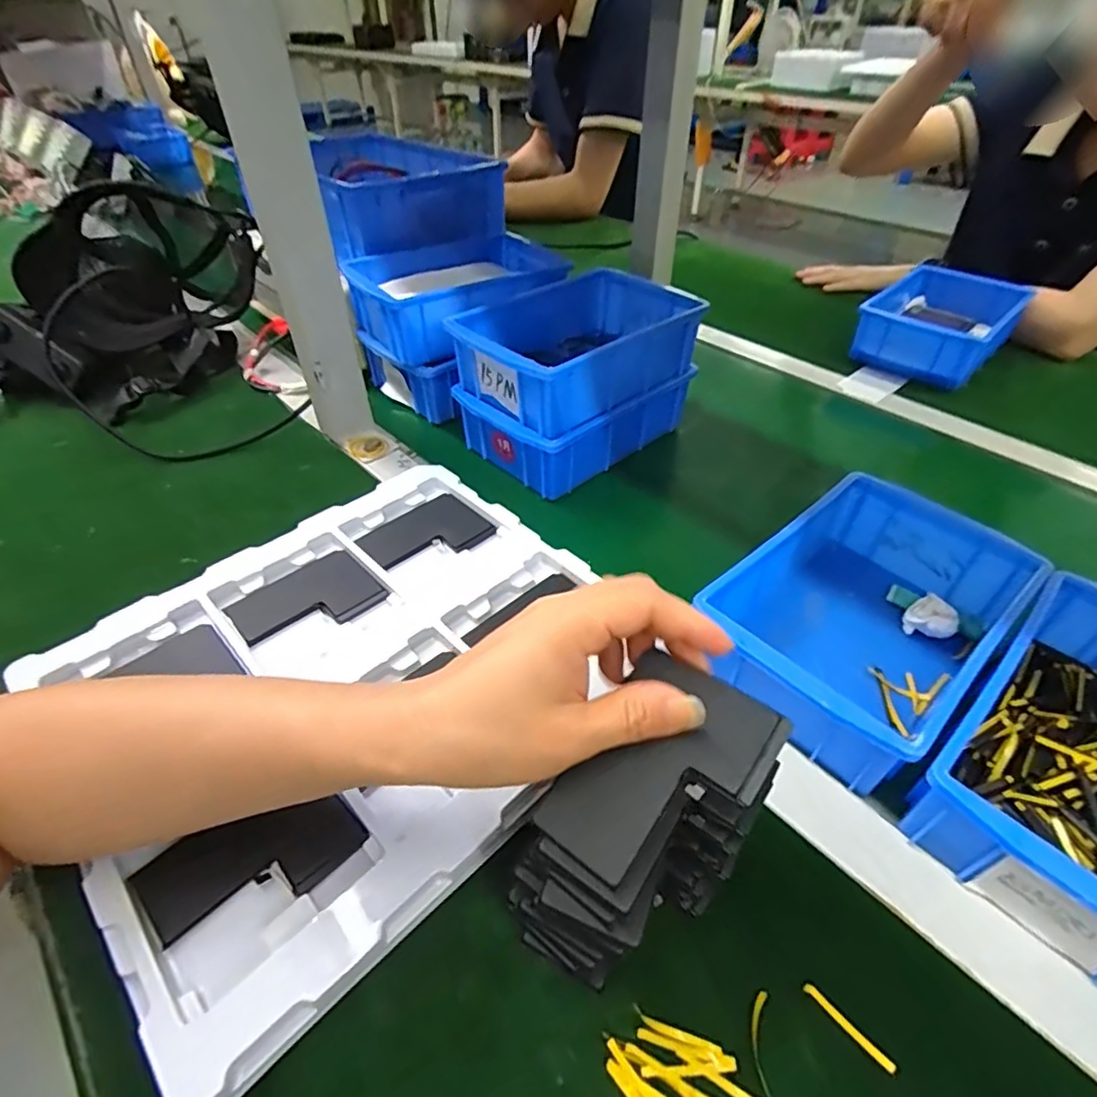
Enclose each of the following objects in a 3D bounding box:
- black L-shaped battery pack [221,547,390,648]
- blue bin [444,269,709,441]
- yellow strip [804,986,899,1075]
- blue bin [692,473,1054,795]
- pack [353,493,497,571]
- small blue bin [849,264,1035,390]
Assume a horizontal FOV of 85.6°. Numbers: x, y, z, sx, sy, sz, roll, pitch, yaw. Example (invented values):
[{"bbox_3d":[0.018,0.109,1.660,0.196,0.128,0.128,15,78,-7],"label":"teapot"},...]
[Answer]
[{"bbox_3d":[-0.168,0.036,0.413,0.091,0.004,0.067,-31,51,-28],"label":"black L-shaped battery pack"},{"bbox_3d":[0.027,-0.185,0.535,0.202,0.062,0.138,-32,51,-29],"label":"blue bin"},{"bbox_3d":[0.127,0.202,0.250,0.005,0.004,0.038,-32,53,-30],"label":"yellow strip"},{"bbox_3d":[0.201,0.041,0.380,0.205,0.060,0.132,-31,51,-29],"label":"blue bin"},{"bbox_3d":[-0.096,-0.010,0.466,0.088,0.010,0.066,-32,51,-29],"label":"pack"},{"bbox_3d":[0.476,-0.275,0.723,0.133,0.064,0.193,34,53,31],"label":"small blue bin"}]

